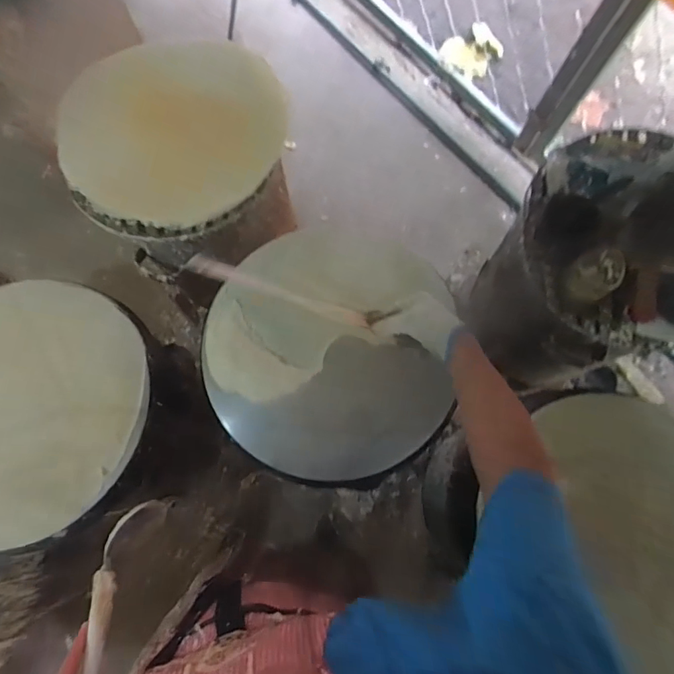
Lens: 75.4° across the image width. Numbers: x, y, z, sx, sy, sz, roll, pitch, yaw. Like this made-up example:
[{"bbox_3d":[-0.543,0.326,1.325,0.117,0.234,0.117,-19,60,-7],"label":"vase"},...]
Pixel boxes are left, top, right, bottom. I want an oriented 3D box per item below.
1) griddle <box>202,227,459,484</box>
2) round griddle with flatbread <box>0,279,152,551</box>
[{"bbox_3d":[-0.018,0.016,0.637,0.348,0.056,0.358,-1,83,4],"label":"griddle"},{"bbox_3d":[-0.459,0.097,0.632,0.360,0.058,0.371,43,78,12],"label":"round griddle with flatbread"}]

